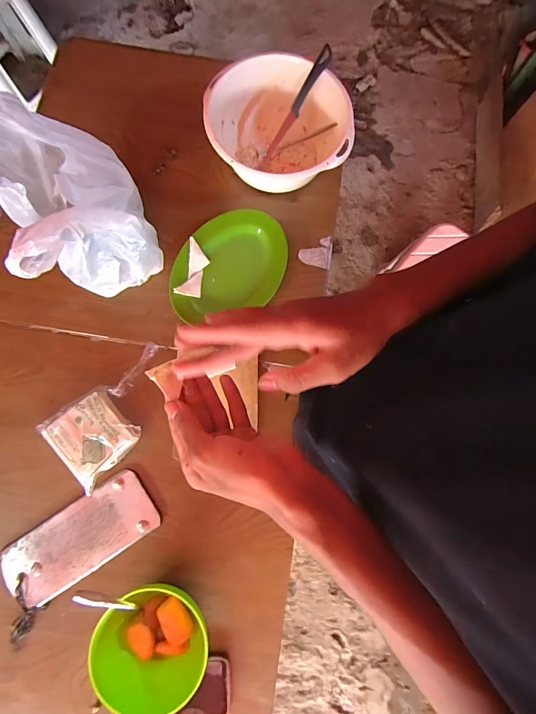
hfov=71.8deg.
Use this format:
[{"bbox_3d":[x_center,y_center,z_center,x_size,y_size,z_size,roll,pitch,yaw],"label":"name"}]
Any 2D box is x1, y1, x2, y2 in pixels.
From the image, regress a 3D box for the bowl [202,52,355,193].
[{"bbox_3d":[0.020,-0.390,0.657,0.229,0.111,0.211,1,77,-3],"label":"bowl"}]

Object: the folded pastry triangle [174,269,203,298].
[{"bbox_3d":[-0.138,-0.131,0.645,0.047,0.004,0.051,9,77,-28],"label":"folded pastry triangle"}]

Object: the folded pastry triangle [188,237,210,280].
[{"bbox_3d":[-0.122,-0.174,0.653,0.035,0.011,0.068,4,98,-10],"label":"folded pastry triangle"}]

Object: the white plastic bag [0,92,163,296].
[{"bbox_3d":[-0.270,-0.208,0.519,0.163,0.286,0.204,-29,80,-9],"label":"white plastic bag"}]

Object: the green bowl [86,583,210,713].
[{"bbox_3d":[-0.157,0.398,0.518,0.147,0.076,0.146,1,77,-3],"label":"green bowl"}]

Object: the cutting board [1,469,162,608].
[{"bbox_3d":[-0.291,0.281,0.576,0.228,0.009,0.104,-33,81,-9],"label":"cutting board"}]

